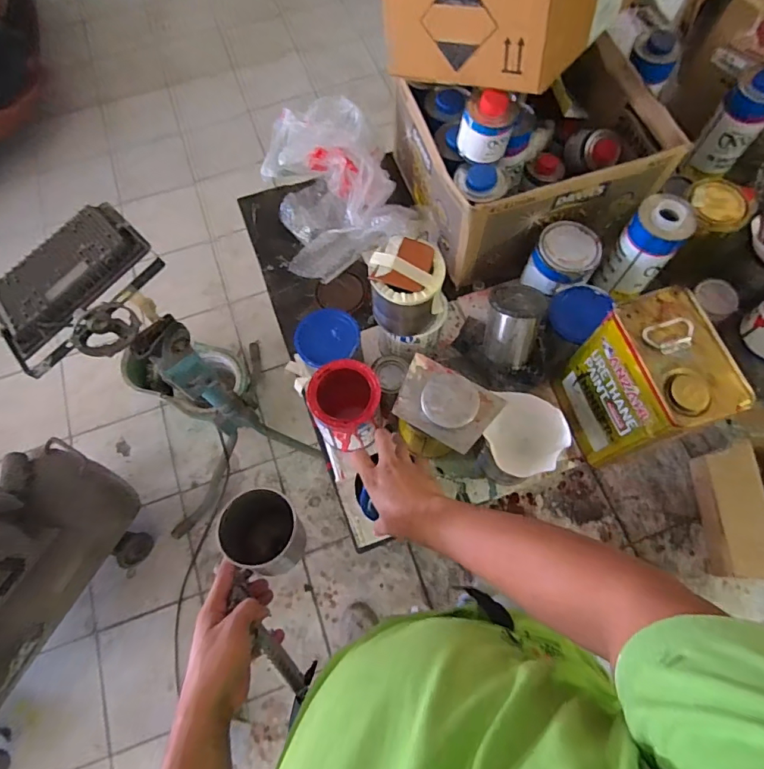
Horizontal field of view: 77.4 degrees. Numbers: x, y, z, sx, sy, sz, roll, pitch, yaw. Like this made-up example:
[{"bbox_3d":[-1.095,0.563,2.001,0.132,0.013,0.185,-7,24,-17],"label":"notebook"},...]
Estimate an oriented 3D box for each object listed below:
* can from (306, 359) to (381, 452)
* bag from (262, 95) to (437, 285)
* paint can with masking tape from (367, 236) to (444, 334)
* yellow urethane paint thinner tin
[{"bbox_3d":[-0.057,0.036,0.734,0.103,0.131,0.099,0,66,-1],"label":"can"},{"bbox_3d":[-0.079,-0.352,0.877,0.250,0.149,0.277,-23,70,-7],"label":"bag"},{"bbox_3d":[0.034,-0.133,0.668,0.100,0.118,0.092,-1,69,2],"label":"paint can with masking tape"},{"bbox_3d":[0.353,0.006,0.668,0.112,0.238,0.165,-15,69,-4],"label":"yellow urethane paint thinner tin"}]

